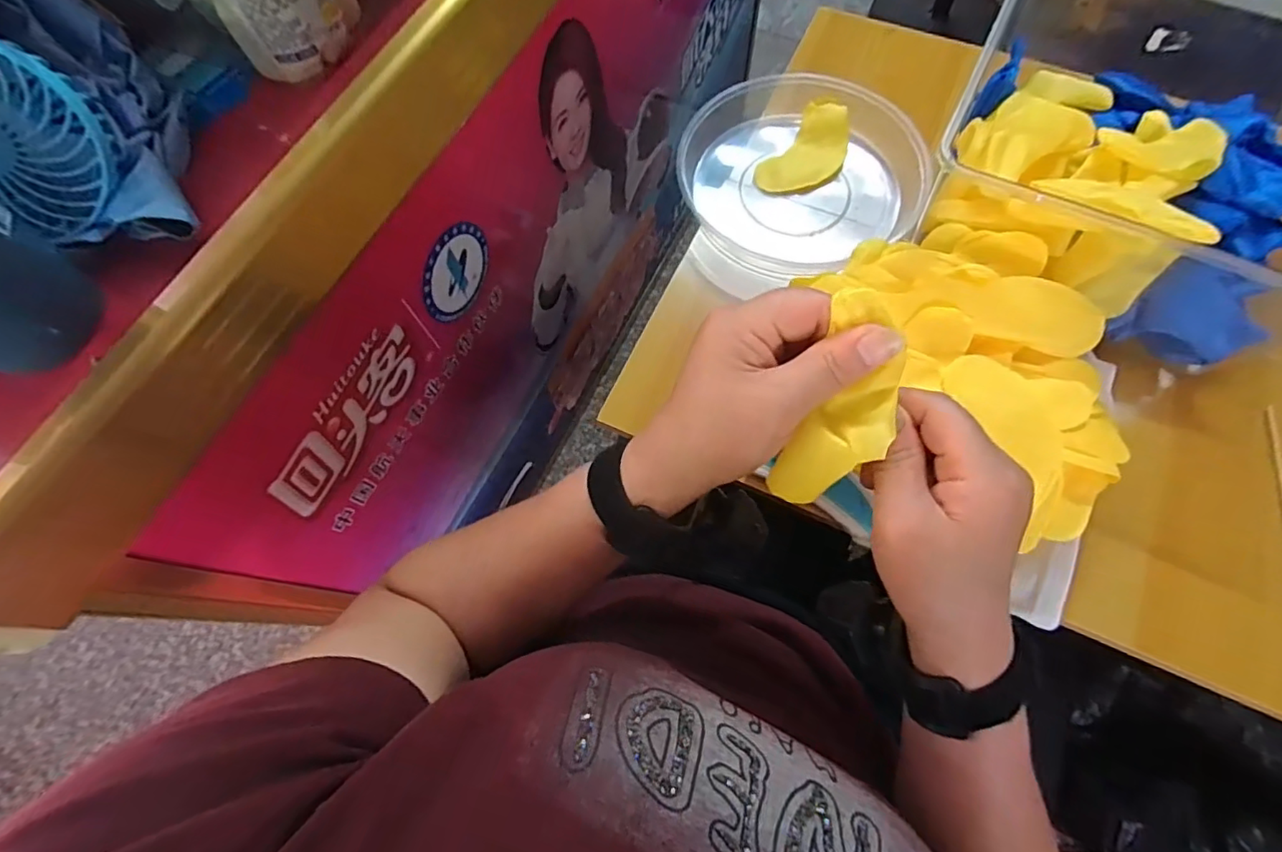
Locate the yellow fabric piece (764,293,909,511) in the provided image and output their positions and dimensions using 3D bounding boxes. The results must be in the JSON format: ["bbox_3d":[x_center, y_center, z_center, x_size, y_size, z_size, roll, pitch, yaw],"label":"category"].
[{"bbox_3d":[0.093,-0.007,0.262,0.041,0.027,0.103,21,105,10],"label":"yellow fabric piece"}]

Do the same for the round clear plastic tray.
[{"bbox_3d":[0.156,-0.262,0.581,0.225,0.046,0.223,-1,68,2],"label":"round clear plastic tray"}]

